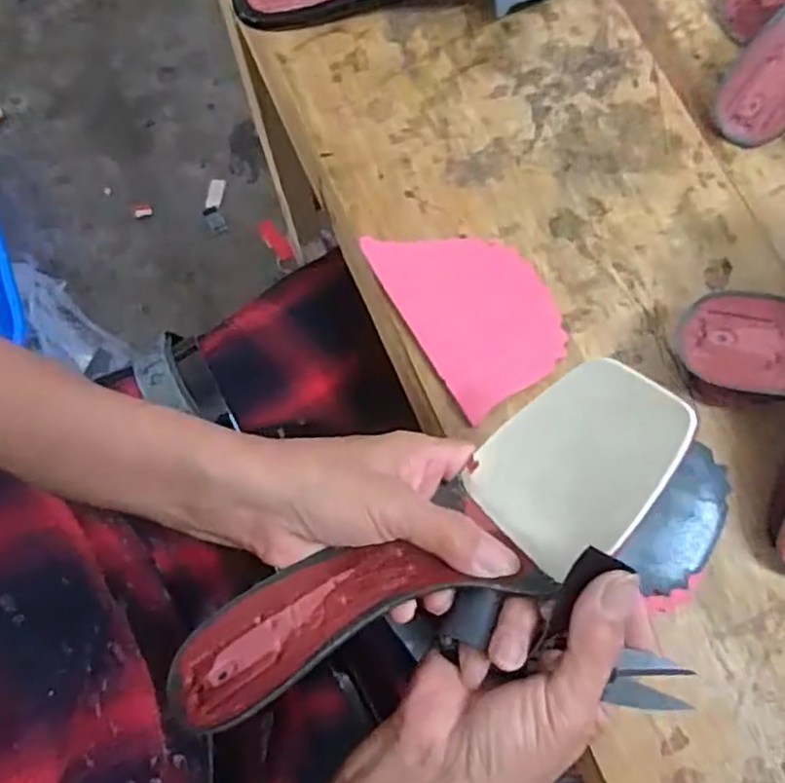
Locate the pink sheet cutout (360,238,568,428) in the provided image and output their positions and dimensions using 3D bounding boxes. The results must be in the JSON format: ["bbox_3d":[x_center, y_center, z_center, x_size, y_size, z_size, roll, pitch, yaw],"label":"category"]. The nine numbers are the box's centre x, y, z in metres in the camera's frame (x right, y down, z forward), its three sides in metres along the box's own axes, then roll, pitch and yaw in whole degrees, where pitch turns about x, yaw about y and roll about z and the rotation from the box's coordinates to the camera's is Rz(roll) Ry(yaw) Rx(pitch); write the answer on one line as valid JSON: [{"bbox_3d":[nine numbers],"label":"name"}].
[{"bbox_3d":[0.050,-0.054,0.421,0.084,0.004,0.121,-29,74,-9],"label":"pink sheet cutout"}]

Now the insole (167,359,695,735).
[{"bbox_3d":[0.013,0.068,0.303,0.231,0.069,0.070,-26,77,-2],"label":"insole"}]

